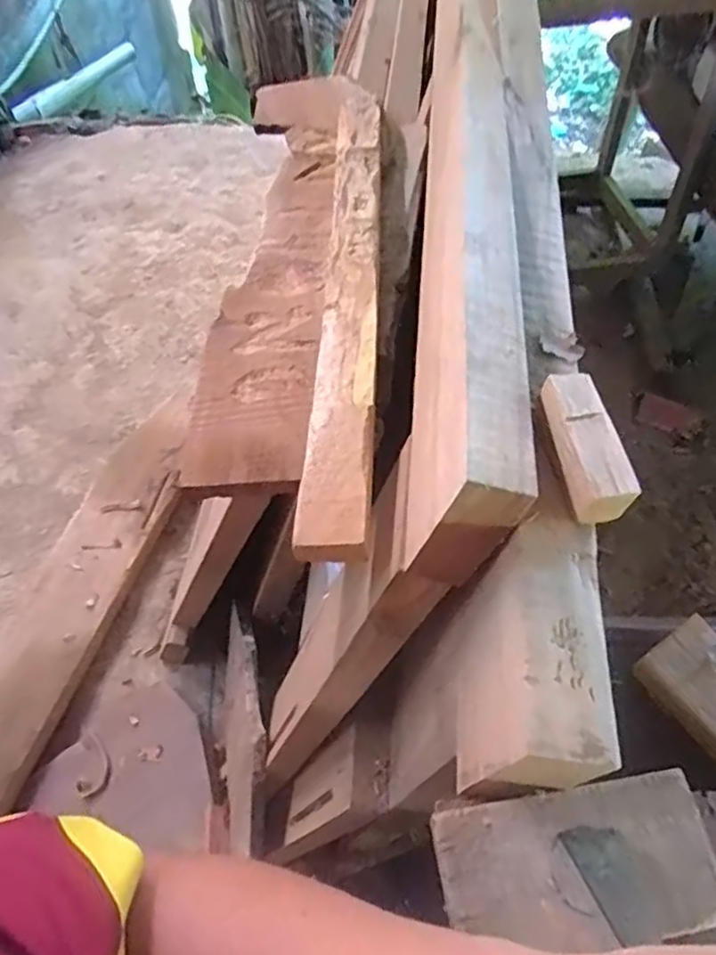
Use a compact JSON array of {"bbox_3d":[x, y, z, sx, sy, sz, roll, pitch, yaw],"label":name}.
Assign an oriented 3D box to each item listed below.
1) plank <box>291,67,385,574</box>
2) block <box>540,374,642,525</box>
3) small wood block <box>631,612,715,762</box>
[{"bbox_3d":[-0.005,-0.172,0.533,0.045,0.032,0.551,1,56,3],"label":"plank"},{"bbox_3d":[0.106,-0.016,0.310,0.030,0.023,0.071,-9,68,-5],"label":"block"},{"bbox_3d":[0.187,0.114,0.343,0.044,0.020,0.069,-30,60,-17],"label":"small wood block"}]

